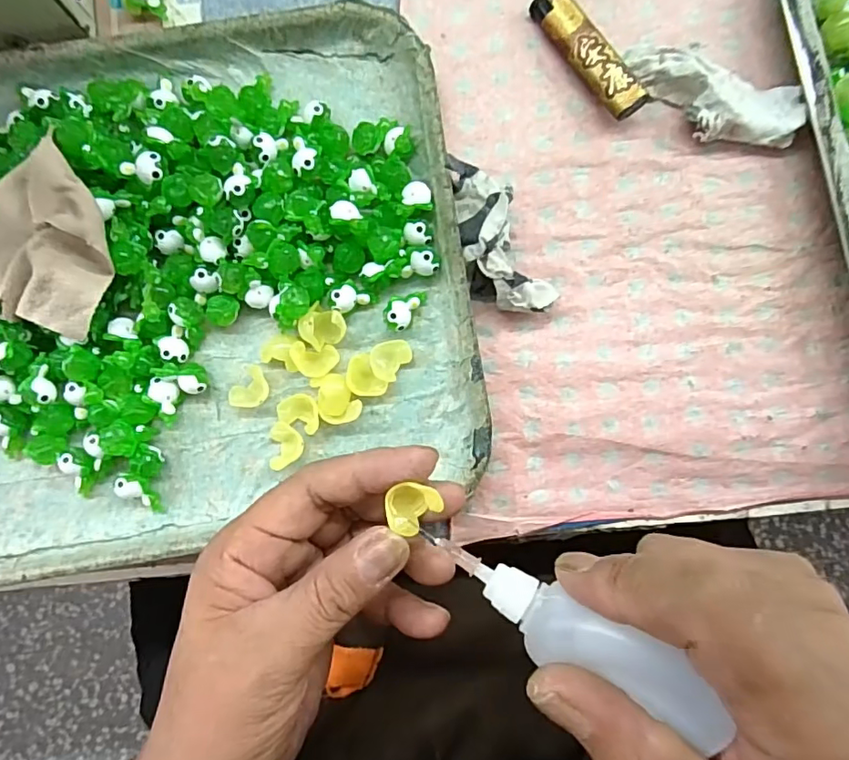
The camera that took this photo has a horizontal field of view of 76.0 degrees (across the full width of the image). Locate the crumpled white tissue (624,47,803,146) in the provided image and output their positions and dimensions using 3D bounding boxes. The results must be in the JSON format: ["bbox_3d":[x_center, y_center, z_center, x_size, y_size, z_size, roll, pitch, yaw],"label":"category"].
[{"bbox_3d":[0.153,-0.153,0.288,0.095,0.019,0.045,29,87,-2],"label":"crumpled white tissue"}]

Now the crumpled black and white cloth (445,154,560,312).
[{"bbox_3d":[0.036,-0.073,0.279,0.038,0.031,0.085,-20,90,-3],"label":"crumpled black and white cloth"}]

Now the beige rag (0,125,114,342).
[{"bbox_3d":[-0.178,-0.061,0.259,0.066,0.029,0.078,41,87,-2],"label":"beige rag"}]

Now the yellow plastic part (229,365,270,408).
[{"bbox_3d":[-0.090,0.003,0.280,0.020,0.010,0.021,4,89,-3],"label":"yellow plastic part"}]

